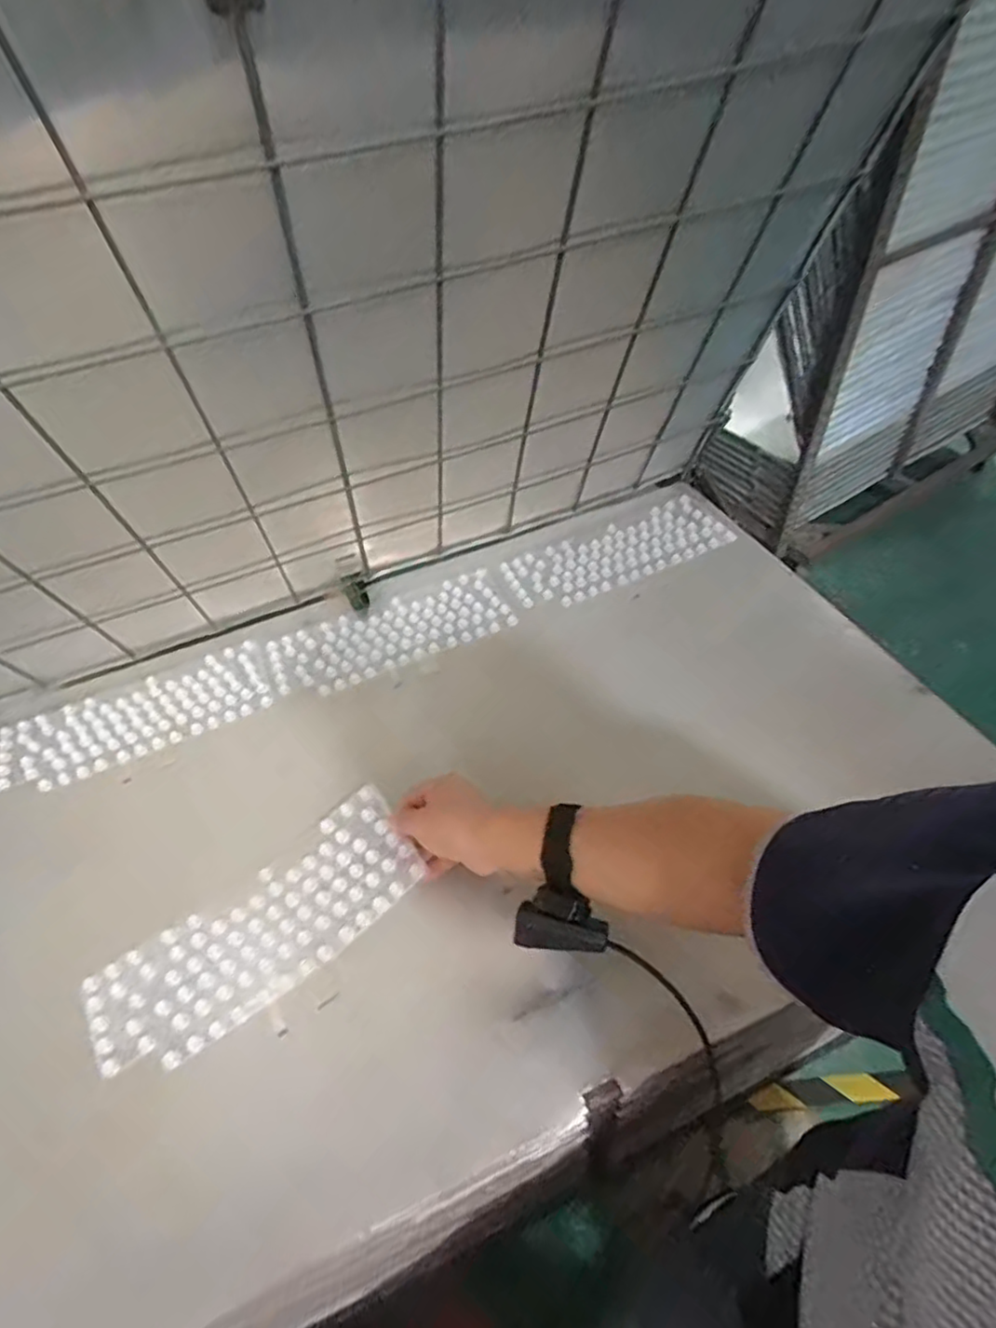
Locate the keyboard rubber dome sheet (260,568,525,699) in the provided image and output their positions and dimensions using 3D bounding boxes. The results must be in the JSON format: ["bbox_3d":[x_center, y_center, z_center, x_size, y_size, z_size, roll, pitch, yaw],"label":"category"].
[{"bbox_3d":[-0.131,-0.039,0.836,0.294,0.014,0.120,-21,51,-12],"label":"keyboard rubber dome sheet"}]

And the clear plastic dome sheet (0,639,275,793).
[{"bbox_3d":[-0.427,0.064,0.776,0.299,0.013,0.117,-22,51,-14],"label":"clear plastic dome sheet"}]

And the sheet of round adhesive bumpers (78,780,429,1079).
[{"bbox_3d":[-0.206,0.232,0.575,0.286,0.021,0.112,-33,56,-14],"label":"sheet of round adhesive bumpers"}]

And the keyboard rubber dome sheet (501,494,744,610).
[{"bbox_3d":[0.159,-0.149,0.899,0.296,0.012,0.114,-21,56,-4],"label":"keyboard rubber dome sheet"}]

